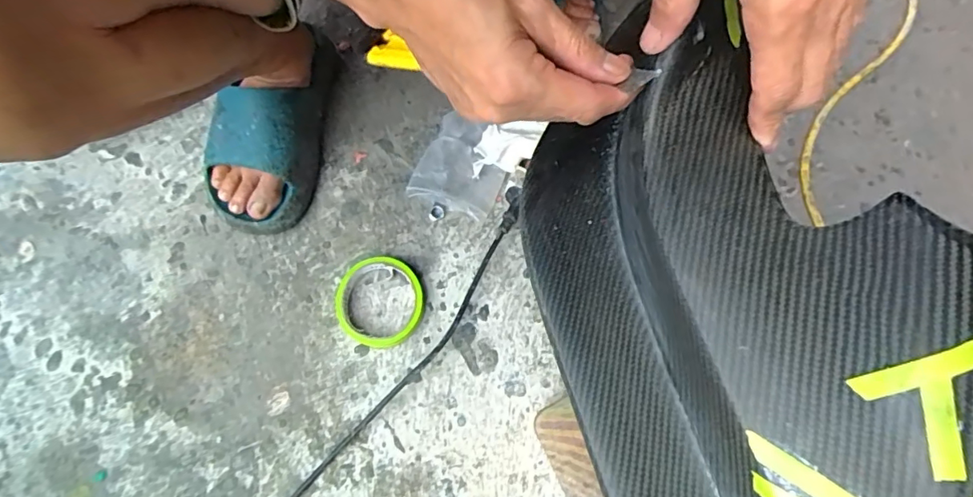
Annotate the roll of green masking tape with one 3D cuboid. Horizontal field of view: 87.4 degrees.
[{"bbox_3d":[-0.111,0.054,0.531,0.087,0.021,0.097,-12,72,-6],"label":"roll of green masking tape"}]

